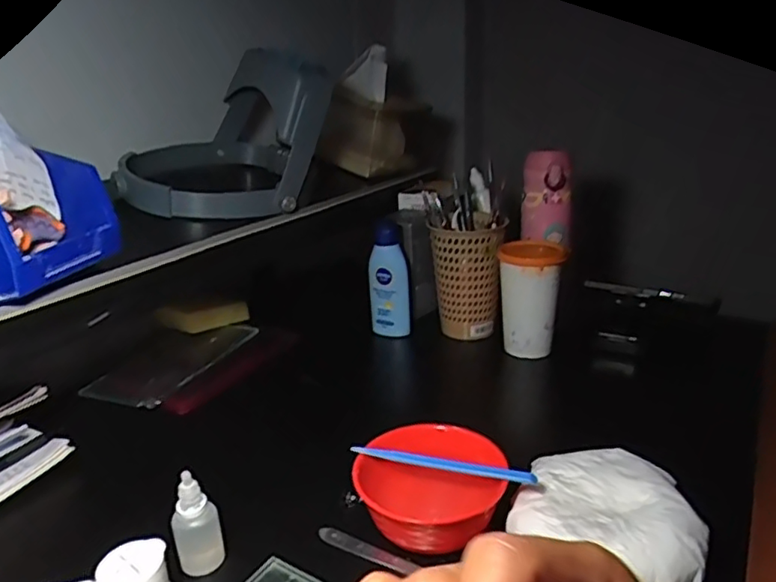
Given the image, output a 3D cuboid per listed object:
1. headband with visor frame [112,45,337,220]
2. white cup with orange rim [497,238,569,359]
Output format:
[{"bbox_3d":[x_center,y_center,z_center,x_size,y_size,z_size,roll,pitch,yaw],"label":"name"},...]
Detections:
[{"bbox_3d":[-0.191,-0.181,0.686,0.224,0.163,0.177,-8,21,-16],"label":"headband with visor frame"},{"bbox_3d":[0.168,0.010,0.706,0.071,0.124,0.071,6,22,22],"label":"white cup with orange rim"}]

